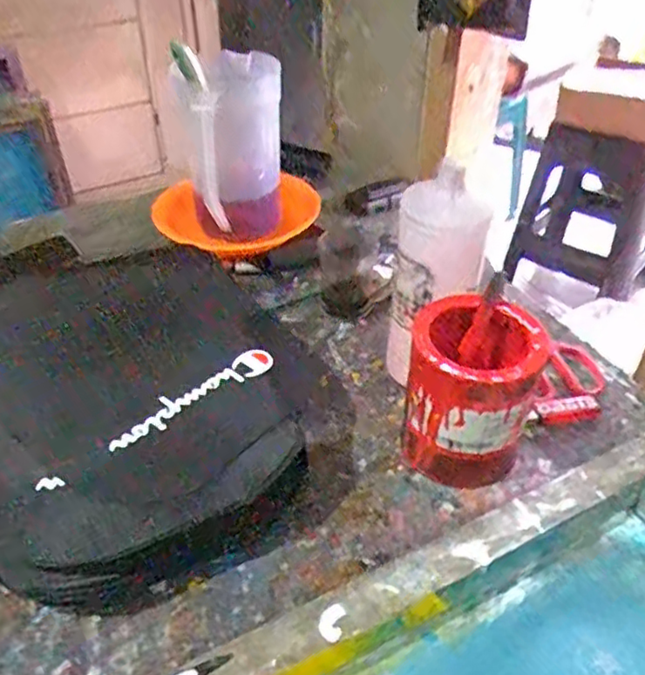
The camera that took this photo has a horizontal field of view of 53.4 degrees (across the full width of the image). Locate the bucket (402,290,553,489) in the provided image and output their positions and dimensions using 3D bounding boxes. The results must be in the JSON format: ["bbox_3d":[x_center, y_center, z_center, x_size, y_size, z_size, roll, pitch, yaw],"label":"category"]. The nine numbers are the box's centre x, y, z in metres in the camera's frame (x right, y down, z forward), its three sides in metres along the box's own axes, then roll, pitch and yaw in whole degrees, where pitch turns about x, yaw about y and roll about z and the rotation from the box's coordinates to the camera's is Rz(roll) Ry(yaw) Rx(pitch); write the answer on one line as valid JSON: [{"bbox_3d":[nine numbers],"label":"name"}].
[{"bbox_3d":[0.128,0.055,0.567,0.104,0.150,0.100,1,39,-1],"label":"bucket"}]

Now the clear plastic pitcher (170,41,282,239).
[{"bbox_3d":[-0.116,-0.234,0.830,0.127,0.254,0.105,-3,39,-5],"label":"clear plastic pitcher"}]

